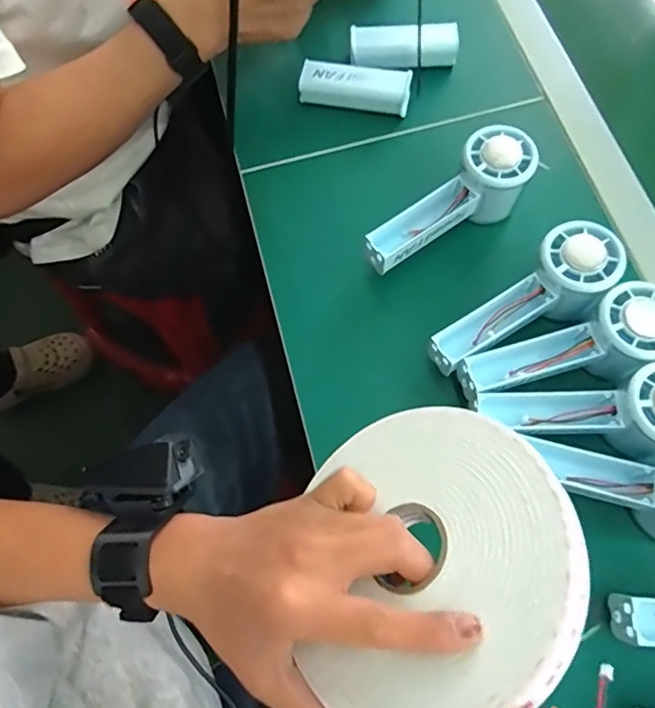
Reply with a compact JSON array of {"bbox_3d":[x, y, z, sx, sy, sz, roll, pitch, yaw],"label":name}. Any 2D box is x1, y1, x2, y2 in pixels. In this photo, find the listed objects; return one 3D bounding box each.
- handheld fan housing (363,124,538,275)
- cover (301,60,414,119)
[{"bbox_3d":[0.101,-0.116,0.414,0.147,0.050,0.053,-42,75,-12],"label":"handheld fan housing"},{"bbox_3d":[0.026,-0.252,0.485,0.102,0.019,0.035,12,71,6],"label":"cover"}]

